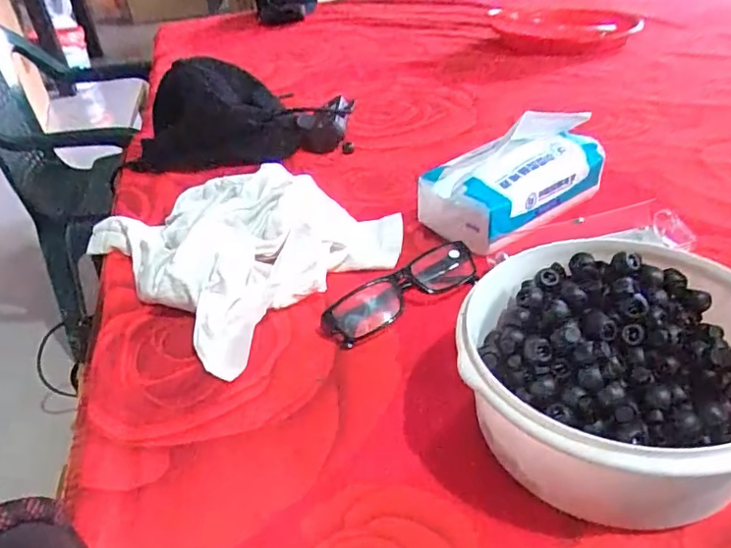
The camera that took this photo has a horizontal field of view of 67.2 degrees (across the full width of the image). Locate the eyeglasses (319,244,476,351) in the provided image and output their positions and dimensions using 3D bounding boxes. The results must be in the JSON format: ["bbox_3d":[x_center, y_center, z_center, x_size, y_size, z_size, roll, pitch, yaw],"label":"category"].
[{"bbox_3d":[0.027,0.011,0.428,0.126,0.031,0.038,-23,40,-23],"label":"eyeglasses"}]

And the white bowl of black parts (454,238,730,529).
[{"bbox_3d":[0.137,0.057,0.305,0.154,0.074,0.161,-4,36,3],"label":"white bowl of black parts"}]

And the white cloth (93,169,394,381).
[{"bbox_3d":[-0.118,-0.042,0.508,0.261,0.056,0.223,26,47,36],"label":"white cloth"}]

